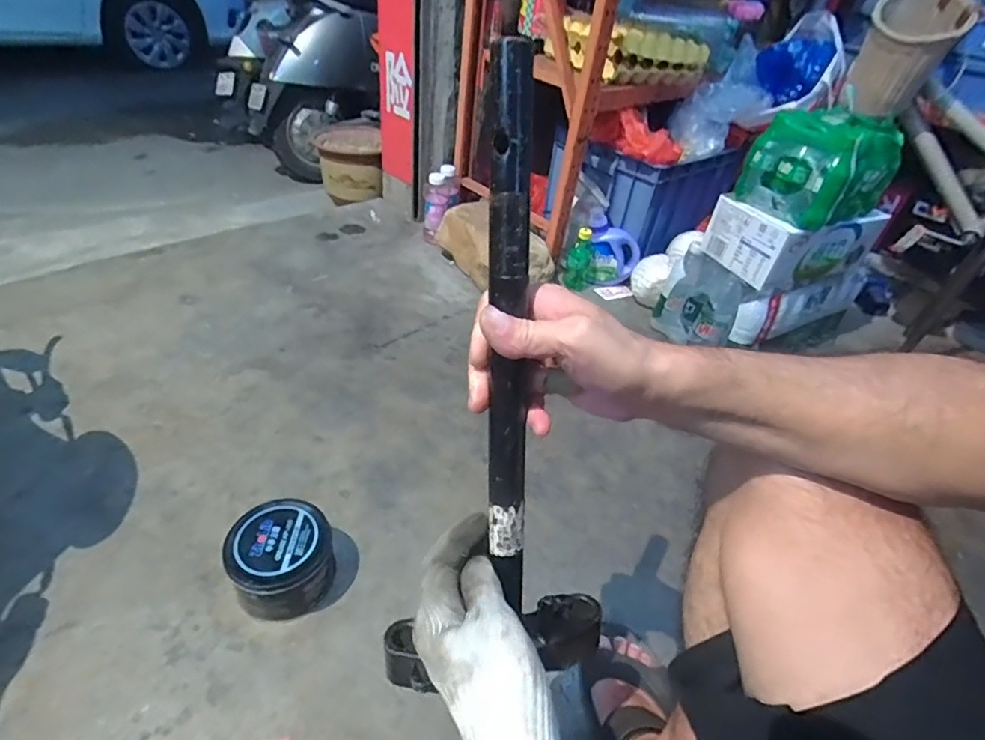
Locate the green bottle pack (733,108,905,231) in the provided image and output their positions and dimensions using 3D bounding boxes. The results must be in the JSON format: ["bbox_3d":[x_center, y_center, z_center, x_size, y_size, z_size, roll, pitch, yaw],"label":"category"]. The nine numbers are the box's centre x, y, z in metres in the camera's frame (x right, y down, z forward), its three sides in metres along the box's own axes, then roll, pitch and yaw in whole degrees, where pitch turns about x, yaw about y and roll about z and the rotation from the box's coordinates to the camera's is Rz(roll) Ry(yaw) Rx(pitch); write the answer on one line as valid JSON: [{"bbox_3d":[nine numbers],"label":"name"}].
[{"bbox_3d":[0.614,-0.384,0.977,0.233,0.159,0.168,-19,47,-29],"label":"green bottle pack"}]

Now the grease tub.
[{"bbox_3d":[-0.272,0.247,0.687,0.120,0.097,0.120,4,40,-3],"label":"grease tub"}]

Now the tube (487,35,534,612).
[{"bbox_3d":[0.011,-0.006,0.318,0.026,0.332,0.017,-5,20,-15],"label":"tube"}]

